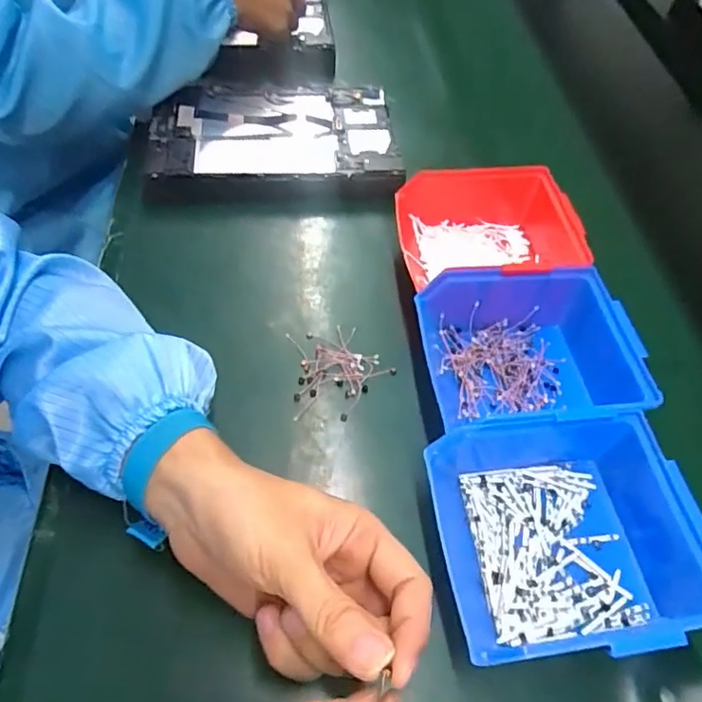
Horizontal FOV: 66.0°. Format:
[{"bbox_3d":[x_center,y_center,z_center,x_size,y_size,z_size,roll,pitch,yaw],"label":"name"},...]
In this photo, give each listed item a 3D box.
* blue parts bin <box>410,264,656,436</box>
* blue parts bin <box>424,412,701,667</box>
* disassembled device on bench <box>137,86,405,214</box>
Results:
[{"bbox_3d":[0.120,0.006,0.390,0.131,0.065,0.123,-3,57,-3],"label":"blue parts bin"},{"bbox_3d":[0.126,0.106,0.321,0.141,0.064,0.130,-7,57,-5],"label":"blue parts bin"},{"bbox_3d":[-0.079,-0.211,0.554,0.249,0.032,0.175,-1,58,-7],"label":"disassembled device on bench"}]

